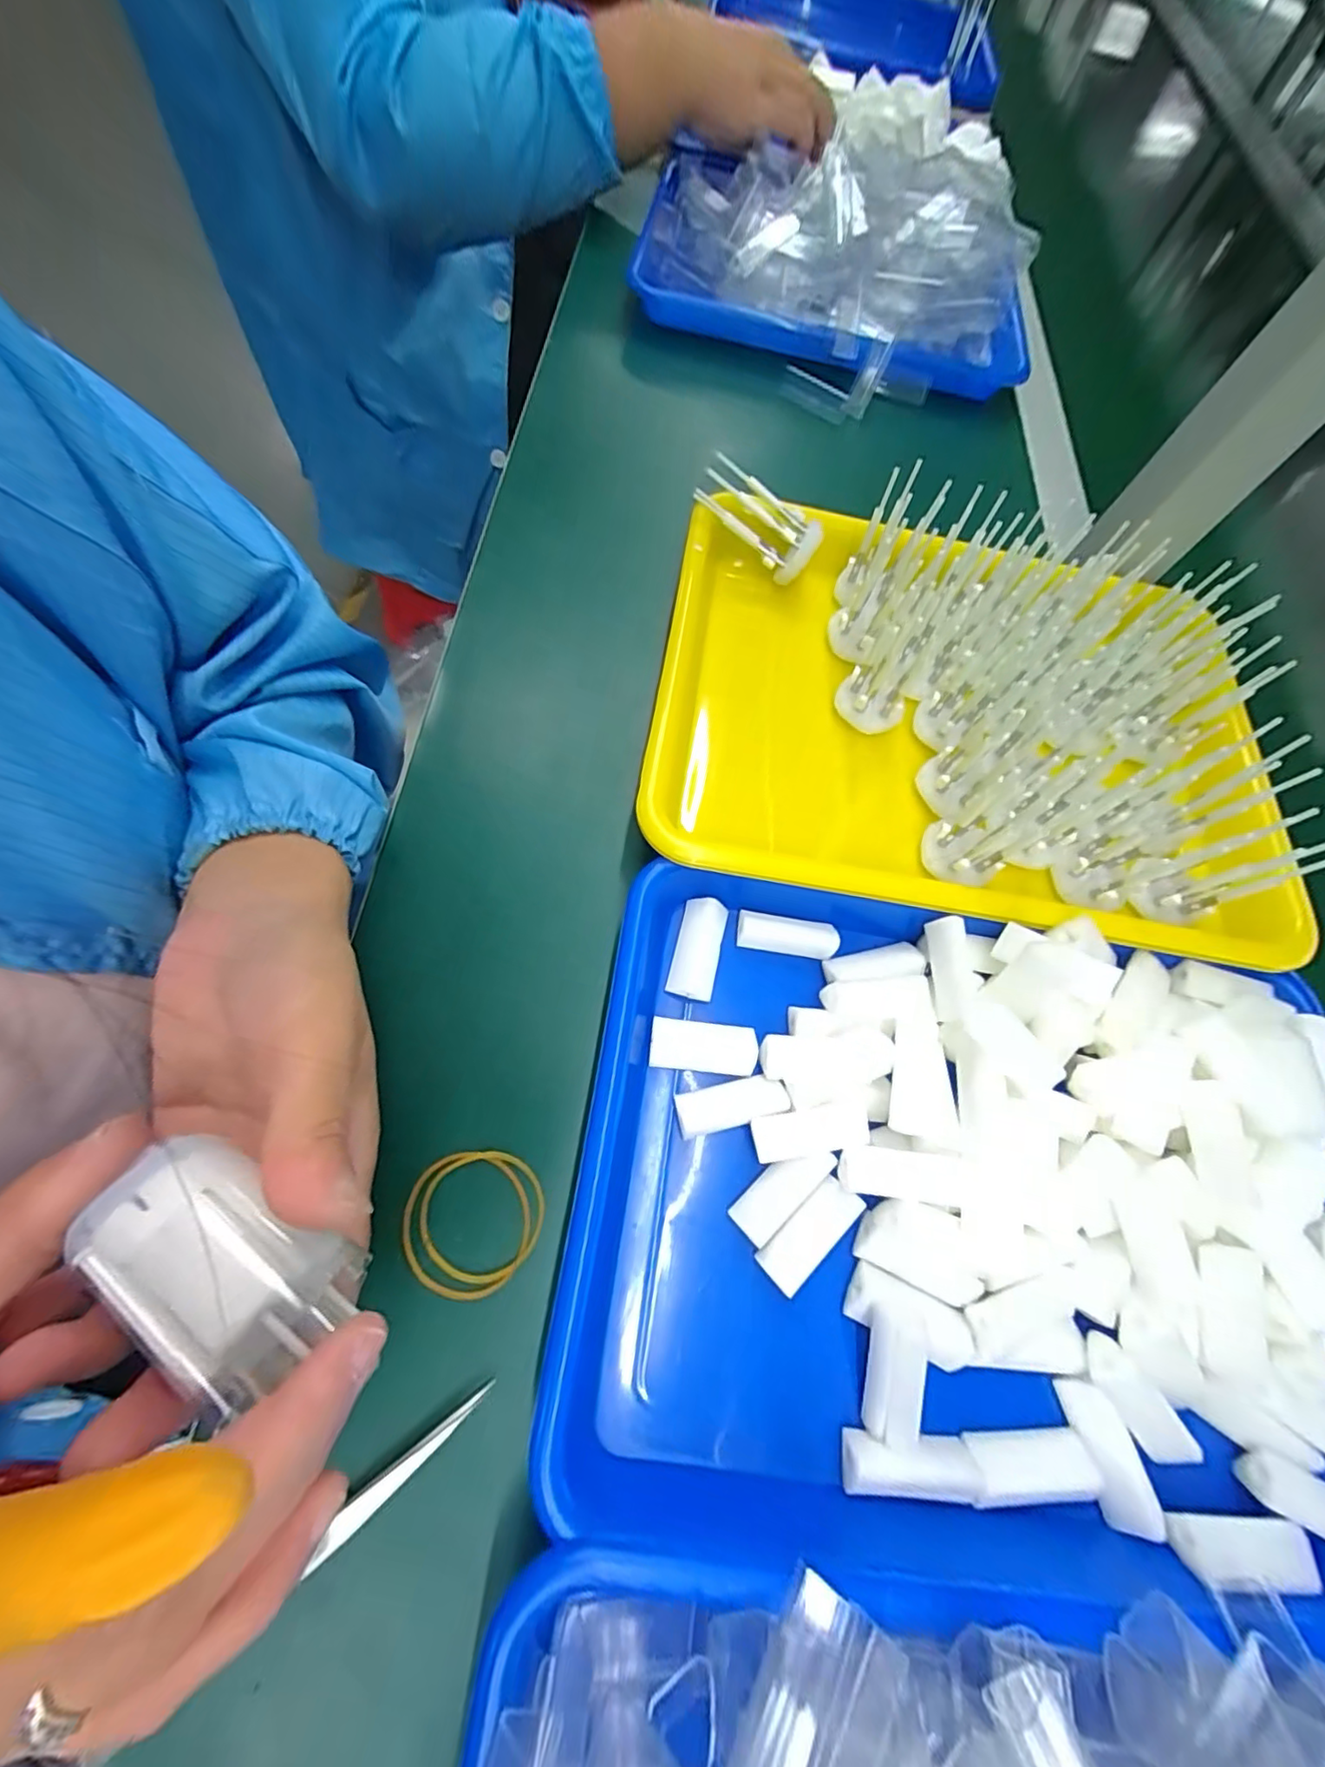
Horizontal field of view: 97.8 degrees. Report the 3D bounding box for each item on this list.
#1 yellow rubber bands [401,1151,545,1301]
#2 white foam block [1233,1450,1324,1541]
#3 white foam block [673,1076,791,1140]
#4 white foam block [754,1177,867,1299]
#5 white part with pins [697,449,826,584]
[{"bbox_3d":[-0.076,0.133,0.230,0.051,0.004,0.053,2,69,-6],"label":"yellow rubber bands"},{"bbox_3d":[0.241,0.229,0.212,0.046,0.011,0.017,27,68,3],"label":"white foam block"},{"bbox_3d":[0.029,0.094,0.244,0.046,0.008,0.017,-12,71,-5],"label":"white foam block"},{"bbox_3d":[0.059,0.139,0.230,0.045,0.006,0.018,-42,76,-13],"label":"white foam block"},{"bbox_3d":[0.055,-0.212,0.337,0.076,0.034,0.011,39,31,1],"label":"white part with pins"}]

